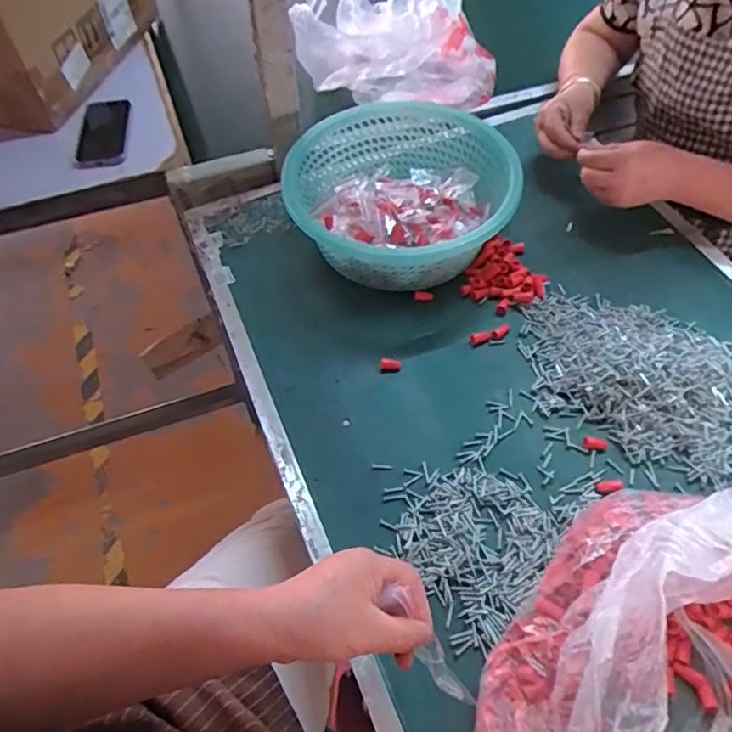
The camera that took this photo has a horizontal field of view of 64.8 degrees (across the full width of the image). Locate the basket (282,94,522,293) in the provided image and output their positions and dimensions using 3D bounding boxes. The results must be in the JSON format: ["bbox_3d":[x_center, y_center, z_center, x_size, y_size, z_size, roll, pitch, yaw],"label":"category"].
[{"bbox_3d":[0.050,-0.221,0.735,0.271,0.101,0.304,16,57,11],"label":"basket"}]

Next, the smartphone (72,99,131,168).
[{"bbox_3d":[-0.397,-0.348,0.866,0.076,0.014,0.159,-9,56,-6],"label":"smartphone"}]

